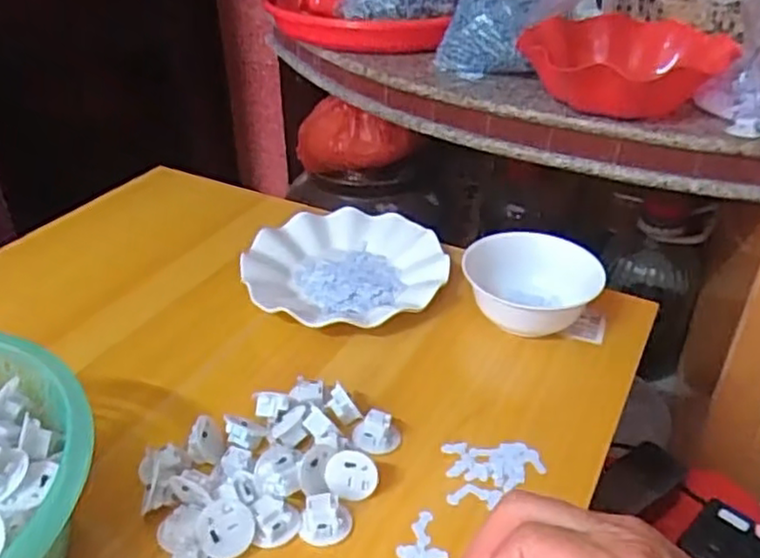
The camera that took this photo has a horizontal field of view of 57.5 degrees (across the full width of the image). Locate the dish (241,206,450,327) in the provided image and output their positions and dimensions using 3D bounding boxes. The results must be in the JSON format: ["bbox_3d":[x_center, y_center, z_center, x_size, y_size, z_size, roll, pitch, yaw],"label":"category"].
[{"bbox_3d":[-0.031,-0.009,0.643,0.177,0.029,0.173,0,35,0],"label":"dish"}]

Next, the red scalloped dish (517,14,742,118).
[{"bbox_3d":[0.270,-0.239,0.775,0.211,0.062,0.239,21,40,27],"label":"red scalloped dish"}]

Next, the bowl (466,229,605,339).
[{"bbox_3d":[0.127,0.016,0.594,0.111,0.063,0.106,0,35,0],"label":"bowl"}]

